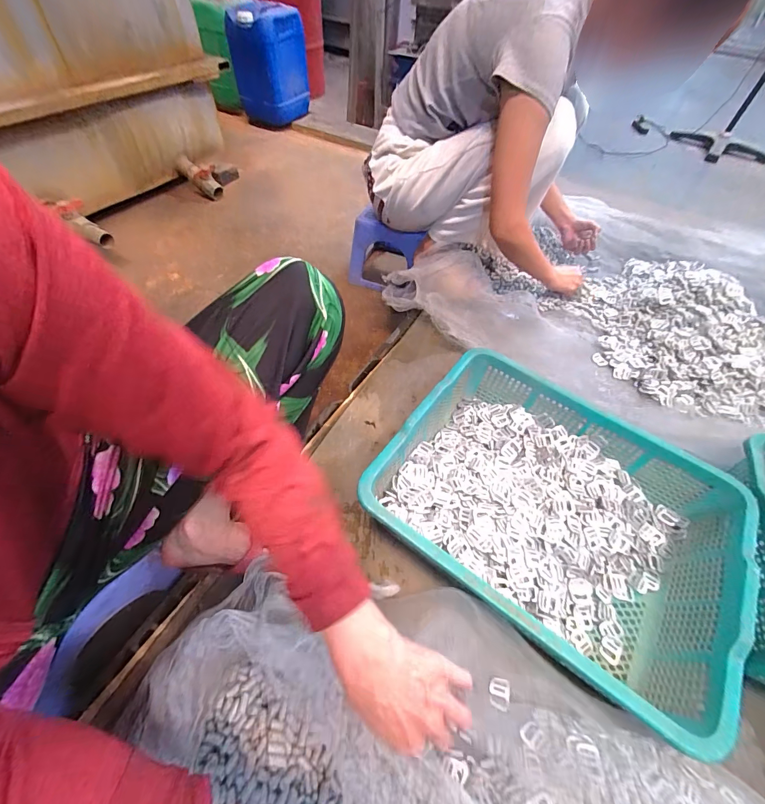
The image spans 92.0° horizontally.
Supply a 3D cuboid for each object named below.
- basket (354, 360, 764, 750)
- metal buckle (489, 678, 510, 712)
[{"bbox_3d":[0.252,0.157,0.561,0.466,0.118,0.373,31,57,19],"label":"basket"},{"bbox_3d":[0.150,0.373,0.471,0.024,0.009,0.031,8,52,2],"label":"metal buckle"}]

